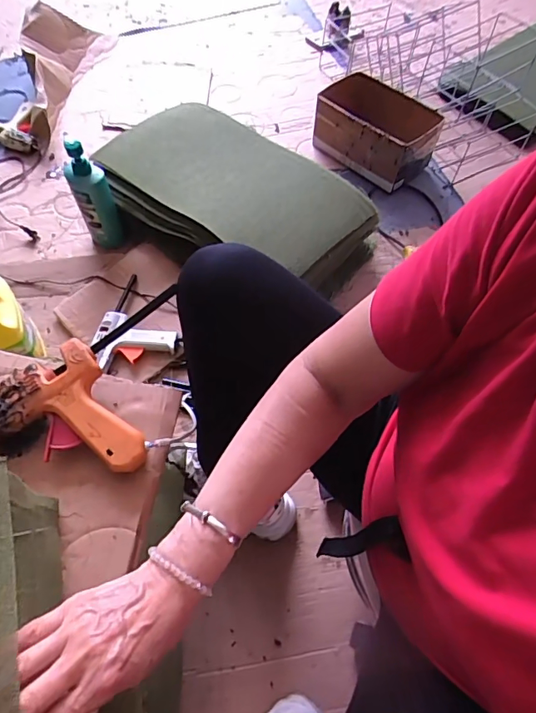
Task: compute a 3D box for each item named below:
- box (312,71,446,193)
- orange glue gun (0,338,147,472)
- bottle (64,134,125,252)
[{"bbox_3d":[0.273,-0.581,1.238,0.303,0.156,0.175,30,64,14],"label":"box"},{"bbox_3d":[-0.234,0.086,0.507,0.164,0.056,0.152,-32,67,-19],"label":"orange glue gun"},{"bbox_3d":[-0.365,-0.331,1.006,0.075,0.246,0.064,-22,64,-14],"label":"bottle"}]

